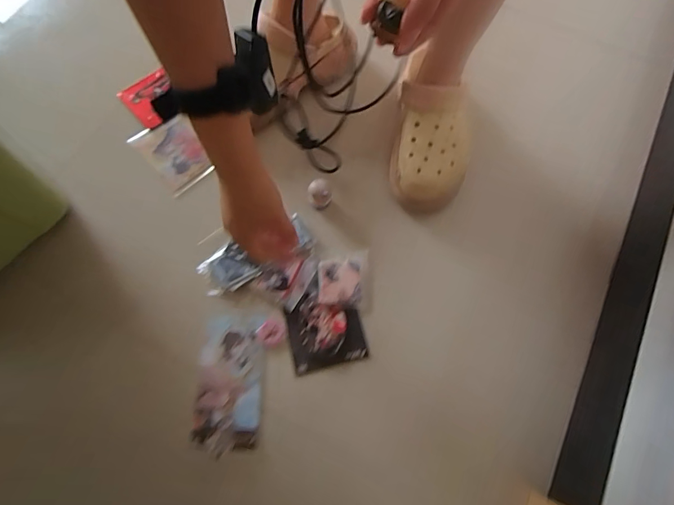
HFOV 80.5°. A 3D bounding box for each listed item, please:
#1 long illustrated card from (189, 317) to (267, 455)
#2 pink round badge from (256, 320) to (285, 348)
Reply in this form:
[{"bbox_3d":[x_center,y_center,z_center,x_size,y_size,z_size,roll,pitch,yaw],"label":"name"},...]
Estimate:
[{"bbox_3d":[-0.137,0.164,0.508,0.083,0.010,0.168,0,69,3],"label":"long illustrated card"},{"bbox_3d":[-0.088,0.107,0.526,0.032,0.004,0.035,-1,70,2],"label":"pink round badge"}]

